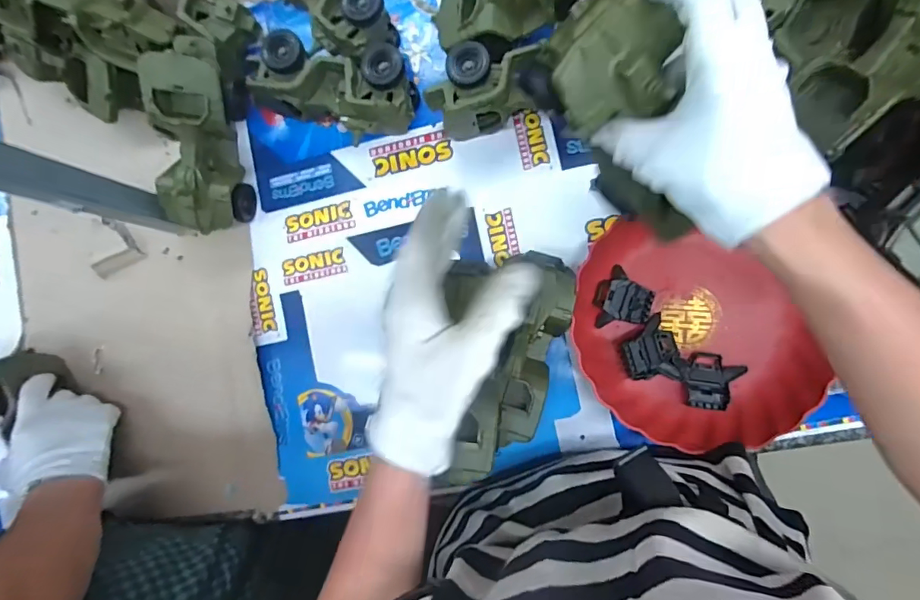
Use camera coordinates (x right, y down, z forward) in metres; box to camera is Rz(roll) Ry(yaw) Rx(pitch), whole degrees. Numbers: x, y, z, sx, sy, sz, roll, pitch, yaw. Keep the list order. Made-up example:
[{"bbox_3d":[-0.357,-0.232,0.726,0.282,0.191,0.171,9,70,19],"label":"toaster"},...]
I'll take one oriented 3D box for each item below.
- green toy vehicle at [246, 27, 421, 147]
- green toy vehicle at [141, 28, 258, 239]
[{"bbox_3d":[-0.138,-0.232,0.528,0.181,0.078,0.083,15,90,9],"label":"green toy vehicle"},{"bbox_3d":[-0.275,-0.170,0.507,0.083,0.091,0.191,6,117,9],"label":"green toy vehicle"}]

